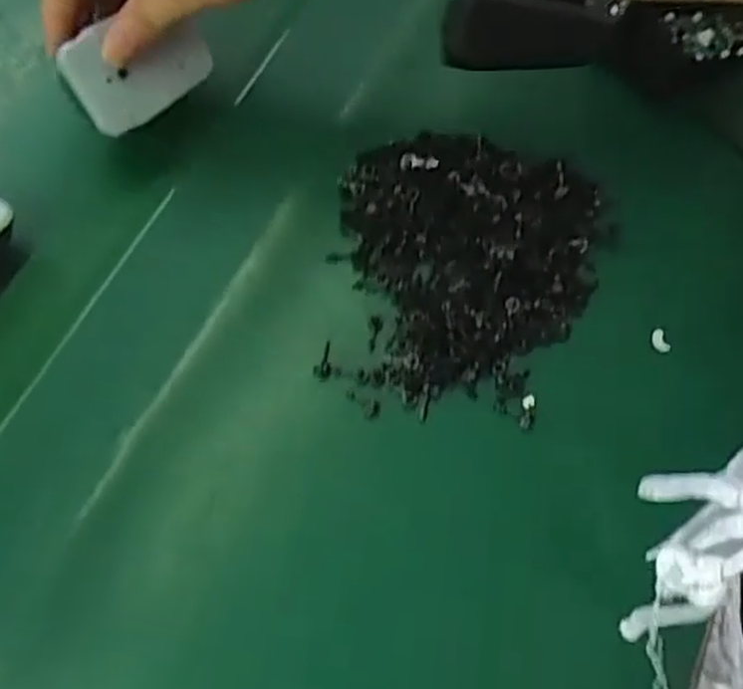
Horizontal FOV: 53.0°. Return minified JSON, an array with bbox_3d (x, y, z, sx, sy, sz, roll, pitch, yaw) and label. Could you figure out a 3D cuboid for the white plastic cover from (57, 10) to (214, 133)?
[{"bbox_3d":[-0.106,-0.130,0.342,0.004,0.043,0.068,18,54,46],"label":"white plastic cover"}]

